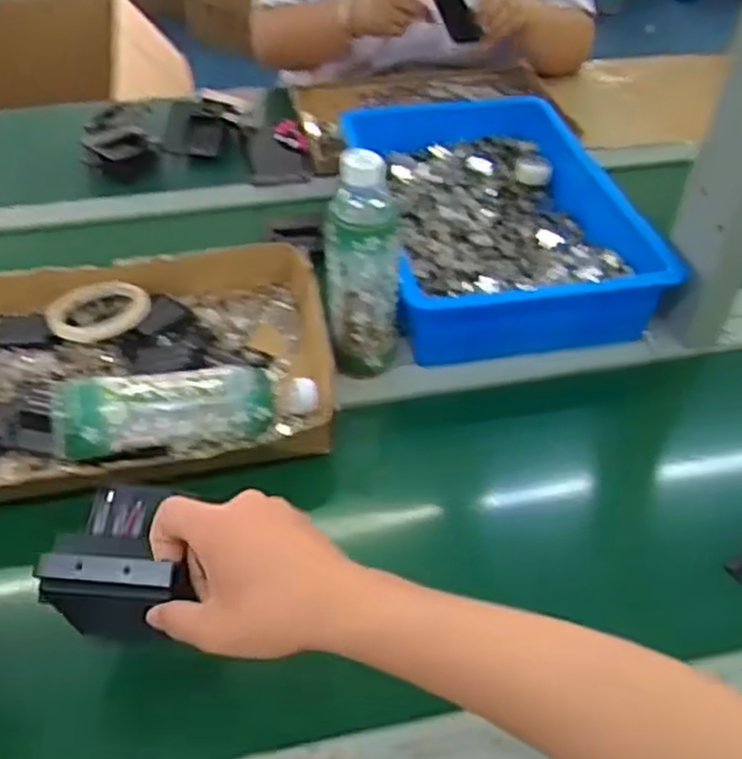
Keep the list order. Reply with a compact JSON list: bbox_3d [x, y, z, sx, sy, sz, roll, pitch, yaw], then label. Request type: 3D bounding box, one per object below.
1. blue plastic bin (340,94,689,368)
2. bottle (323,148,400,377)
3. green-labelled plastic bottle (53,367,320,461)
[{"bbox_3d":[0.134,-0.202,0.899,0.276,0.085,0.439,-6,45,-7],"label":"blue plastic bin"},{"bbox_3d":[-0.003,-0.095,0.691,0.056,0.211,0.056,0,44,0],"label":"bottle"},{"bbox_3d":[-0.157,0.024,0.666,0.220,0.068,0.071,-6,43,-25],"label":"green-labelled plastic bottle"}]

